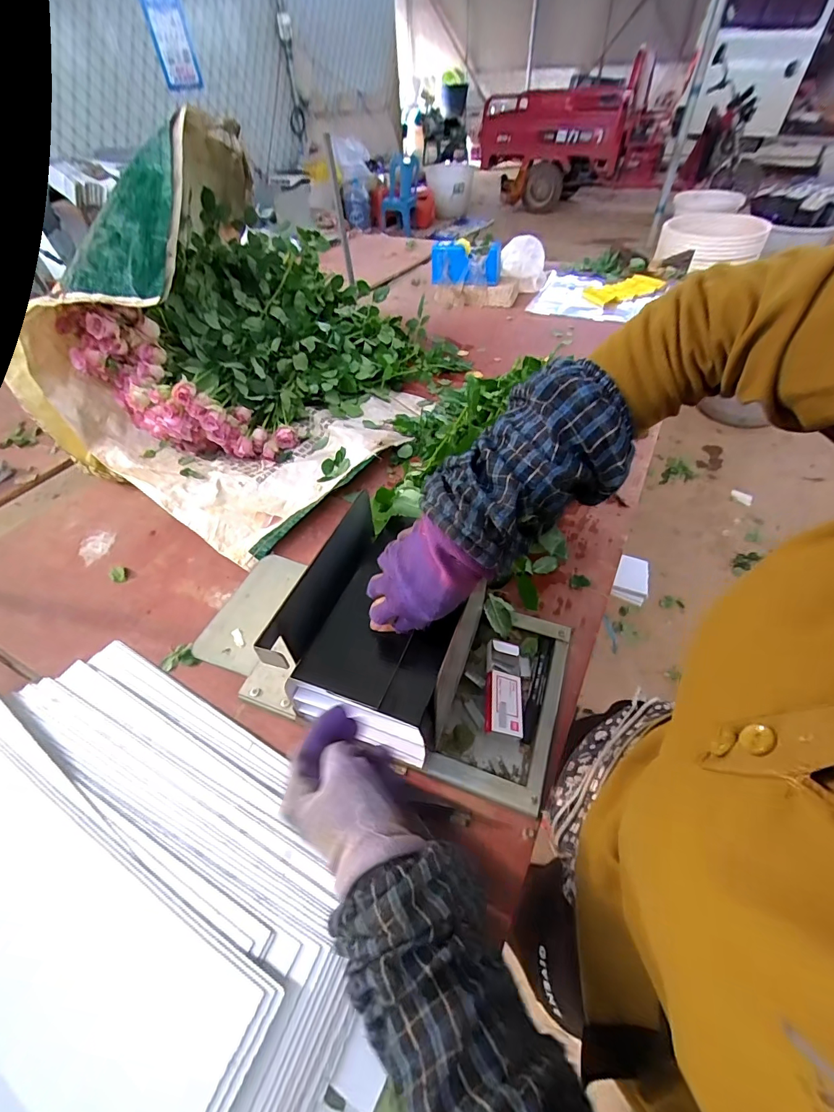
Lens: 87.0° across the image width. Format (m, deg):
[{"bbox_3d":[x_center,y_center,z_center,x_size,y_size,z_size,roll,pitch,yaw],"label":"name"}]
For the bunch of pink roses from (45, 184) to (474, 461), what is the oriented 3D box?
[{"bbox_3d":[-0.269,-0.474,0.902,0.719,0.250,0.419,-37,56,-26],"label":"bunch of pink roses"}]

